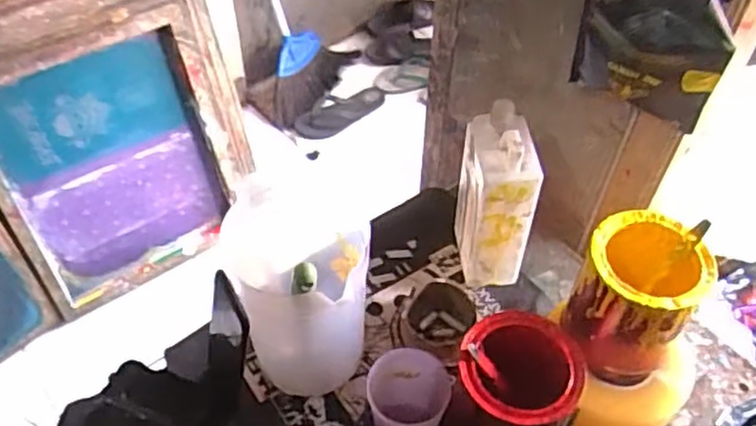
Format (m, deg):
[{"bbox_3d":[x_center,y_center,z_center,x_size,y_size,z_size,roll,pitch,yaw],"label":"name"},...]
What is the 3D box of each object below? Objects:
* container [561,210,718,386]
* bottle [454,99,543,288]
[{"bbox_3d":[0.245,0.084,0.681,0.107,0.135,0.106,21,52,15],"label":"container"},{"bbox_3d":[0.129,-0.017,0.768,0.064,0.206,0.095,-4,49,-5],"label":"bottle"}]

